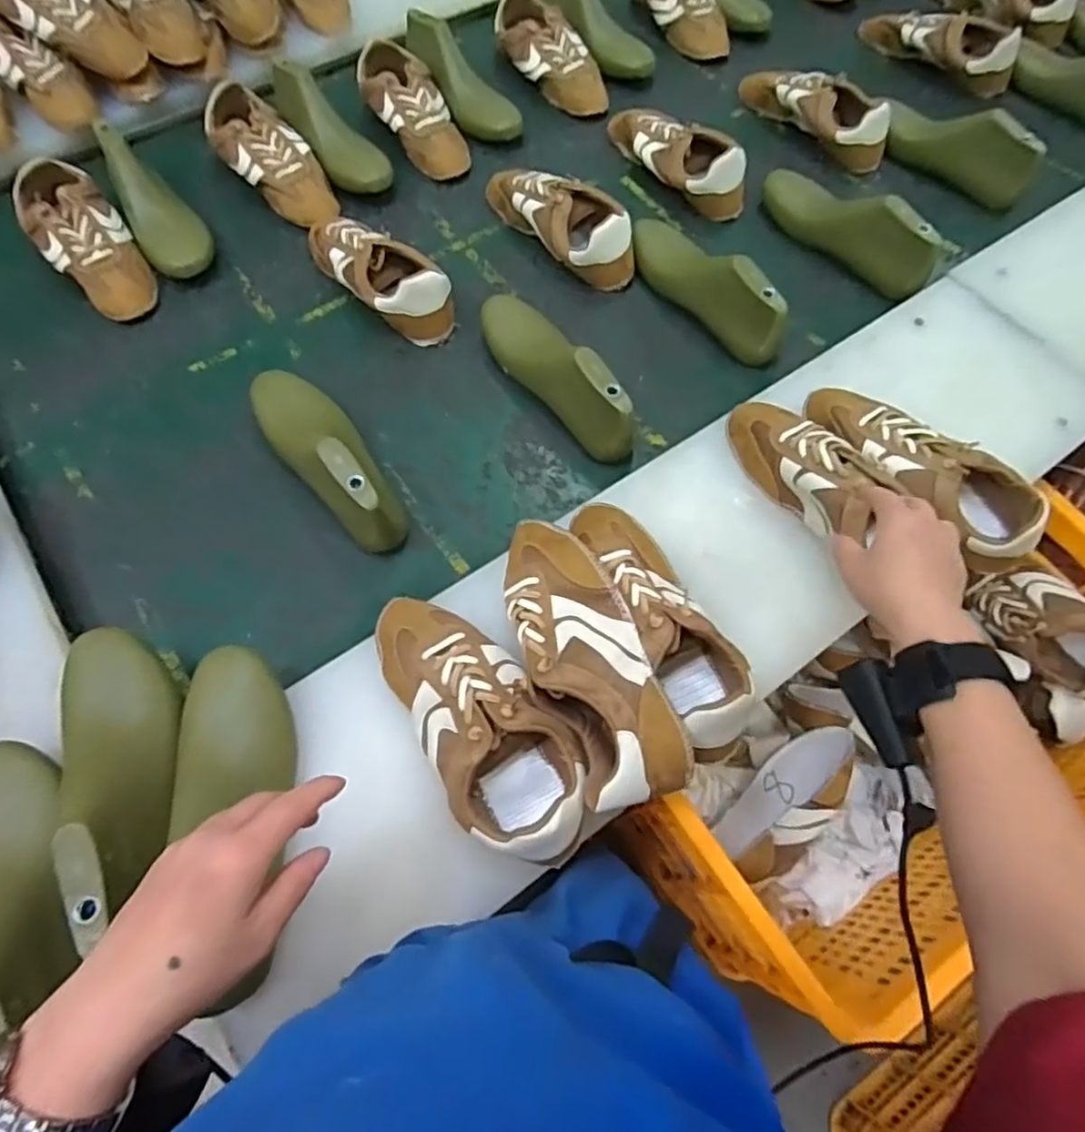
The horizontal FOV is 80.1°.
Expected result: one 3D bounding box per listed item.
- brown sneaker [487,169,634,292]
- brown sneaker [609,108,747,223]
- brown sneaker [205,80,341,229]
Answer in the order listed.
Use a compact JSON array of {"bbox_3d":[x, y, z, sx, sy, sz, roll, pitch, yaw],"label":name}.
[{"bbox_3d":[0.019,-0.445,0.819,0.081,0.071,0.242,-37,73,-16],"label":"brown sneaker"},{"bbox_3d":[0.183,-0.569,0.883,0.084,0.068,0.245,-30,71,-14],"label":"brown sneaker"},{"bbox_3d":[-0.359,-0.540,0.857,0.099,0.068,0.233,-38,73,-16],"label":"brown sneaker"}]

